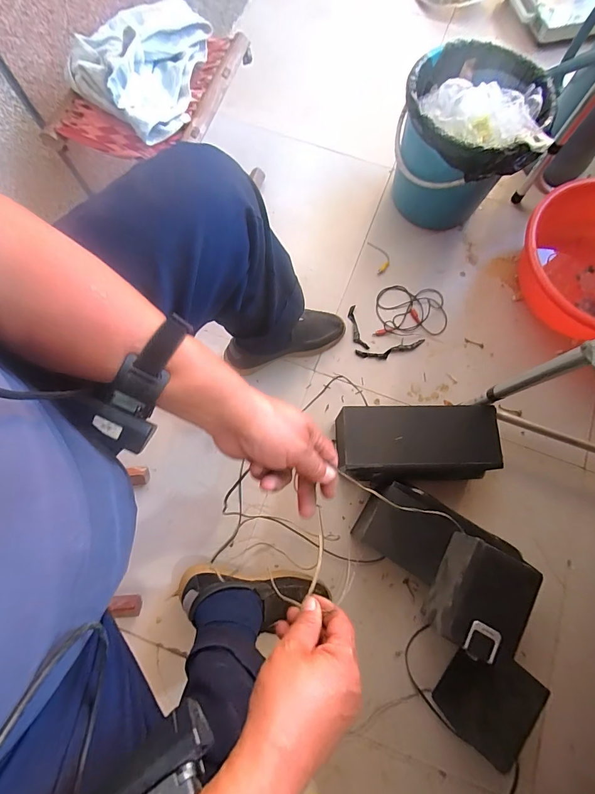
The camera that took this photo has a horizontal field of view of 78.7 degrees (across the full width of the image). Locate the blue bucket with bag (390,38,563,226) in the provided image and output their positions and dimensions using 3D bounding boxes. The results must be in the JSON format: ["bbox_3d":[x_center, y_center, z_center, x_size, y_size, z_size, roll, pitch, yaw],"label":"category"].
[{"bbox_3d":[0.348,-0.543,0.799,0.256,0.275,0.272,0,75,-1],"label":"blue bucket with bag"}]

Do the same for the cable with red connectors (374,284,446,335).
[{"bbox_3d":[0.254,-0.200,0.823,0.161,0.029,0.126,-2,72,6],"label":"cable with red connectors"}]

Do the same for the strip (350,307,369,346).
[{"bbox_3d":[0.134,-0.154,0.810,0.028,0.014,0.101,-13,76,-4],"label":"strip"}]

